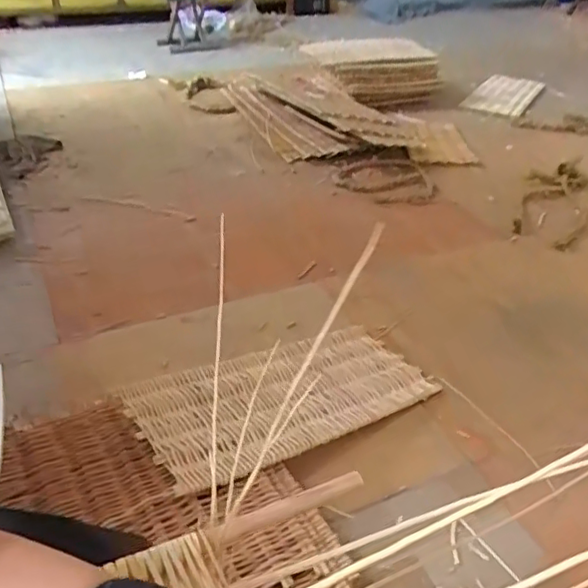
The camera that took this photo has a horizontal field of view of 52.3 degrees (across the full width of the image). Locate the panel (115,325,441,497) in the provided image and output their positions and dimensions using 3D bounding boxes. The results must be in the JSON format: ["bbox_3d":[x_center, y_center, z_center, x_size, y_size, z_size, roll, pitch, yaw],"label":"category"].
[{"bbox_3d":[-0.010,0.177,1.064,0.549,0.042,0.242,-12,42,-37],"label":"panel"}]

